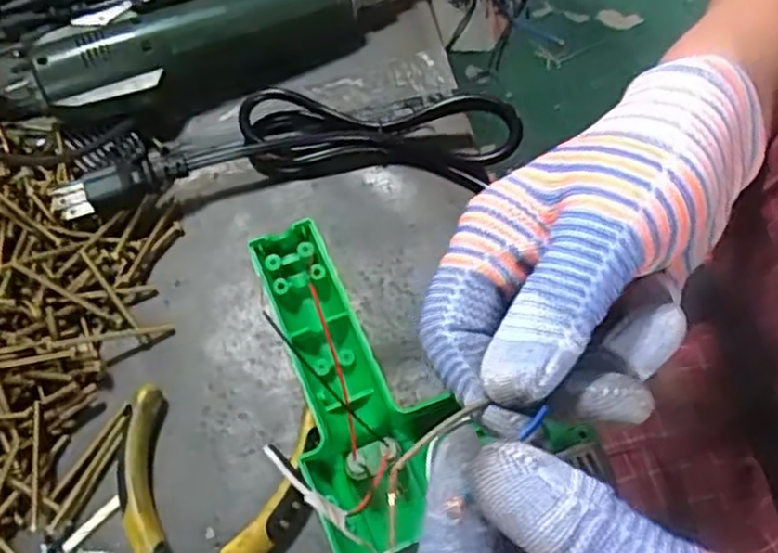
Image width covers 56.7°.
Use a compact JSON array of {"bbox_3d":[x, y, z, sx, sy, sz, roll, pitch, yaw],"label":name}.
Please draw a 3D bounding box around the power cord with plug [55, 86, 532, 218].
[{"bbox_3d":[-0.052,-0.072,0.389,0.240,0.033,0.067,-7,62,0],"label":"power cord with plug"}]

